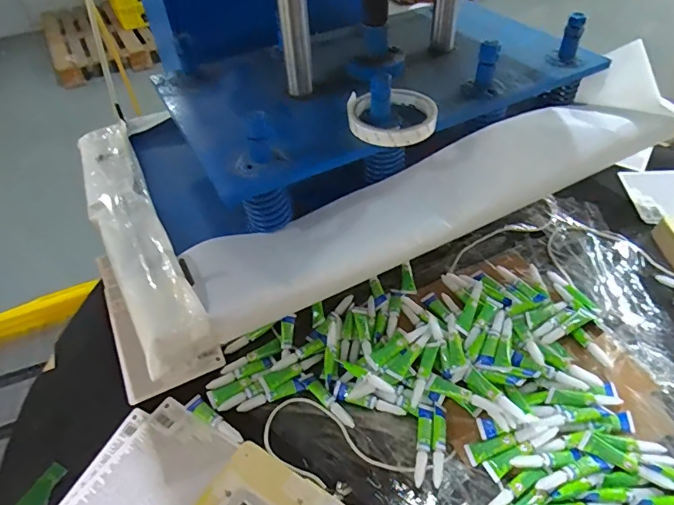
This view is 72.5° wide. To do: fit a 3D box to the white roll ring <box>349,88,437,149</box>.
[{"bbox_3d":[0.056,-0.139,0.472,0.088,0.017,0.081,-2,46,2],"label":"white roll ring"}]

